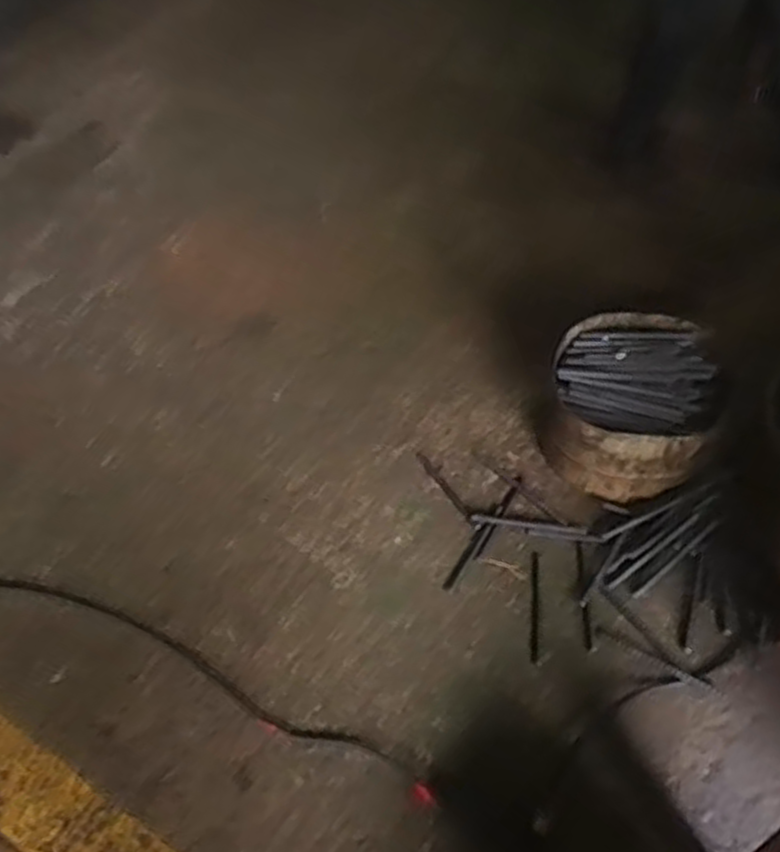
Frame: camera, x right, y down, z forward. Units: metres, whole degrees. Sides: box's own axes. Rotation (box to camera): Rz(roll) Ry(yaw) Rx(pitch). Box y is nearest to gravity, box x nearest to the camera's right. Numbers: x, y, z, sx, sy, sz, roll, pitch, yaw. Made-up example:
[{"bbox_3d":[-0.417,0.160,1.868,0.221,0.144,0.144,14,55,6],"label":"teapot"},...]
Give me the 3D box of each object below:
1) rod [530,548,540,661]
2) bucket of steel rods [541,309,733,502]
[{"bbox_3d":[0.219,0.267,1.187,0.012,0.004,0.184,4,49,8],"label":"rod"},{"bbox_3d":[0.402,-0.032,1.328,0.260,0.190,0.271,-2,48,2],"label":"bucket of steel rods"}]

